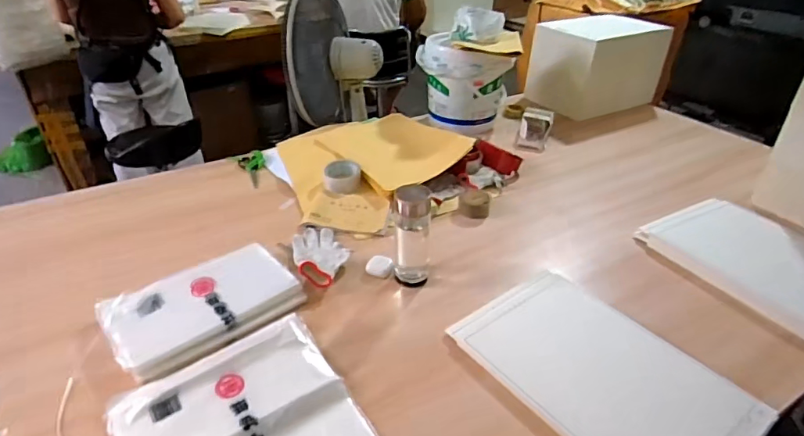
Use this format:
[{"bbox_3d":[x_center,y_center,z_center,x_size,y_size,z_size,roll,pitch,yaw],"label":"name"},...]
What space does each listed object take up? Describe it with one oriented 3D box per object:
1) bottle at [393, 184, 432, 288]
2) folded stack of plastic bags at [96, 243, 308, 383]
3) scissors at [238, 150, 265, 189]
[{"bbox_3d":[0.018,0.035,0.907,0.067,0.178,0.070,4,34,4],"label":"bottle"},{"bbox_3d":[-0.340,0.152,0.857,0.302,0.031,0.204,-21,39,-30],"label":"folded stack of plastic bags"},{"bbox_3d":[-0.398,-0.131,1.309,0.067,0.023,0.164,-10,35,-15],"label":"scissors"}]

